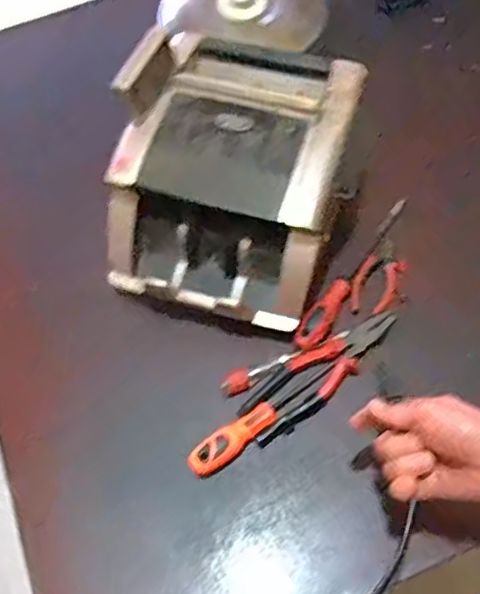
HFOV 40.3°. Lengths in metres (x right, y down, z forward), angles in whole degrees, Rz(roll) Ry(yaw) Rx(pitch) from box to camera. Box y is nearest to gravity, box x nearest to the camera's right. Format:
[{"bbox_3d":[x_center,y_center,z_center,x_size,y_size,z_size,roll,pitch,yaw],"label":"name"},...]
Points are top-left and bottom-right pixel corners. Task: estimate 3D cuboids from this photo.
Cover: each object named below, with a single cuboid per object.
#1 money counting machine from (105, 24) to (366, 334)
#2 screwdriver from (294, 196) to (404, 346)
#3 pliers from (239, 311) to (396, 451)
[{"bbox_3d":[-0.007,-0.145,0.754,0.250,0.176,0.291,14,64,10],"label":"money counting machine"},{"bbox_3d":[0.136,-0.025,0.782,0.028,0.024,0.217,33,69,19],"label":"screwdriver"},{"bbox_3d":[0.092,0.083,0.749,0.208,0.028,0.064,-40,67,-16],"label":"pliers"}]

